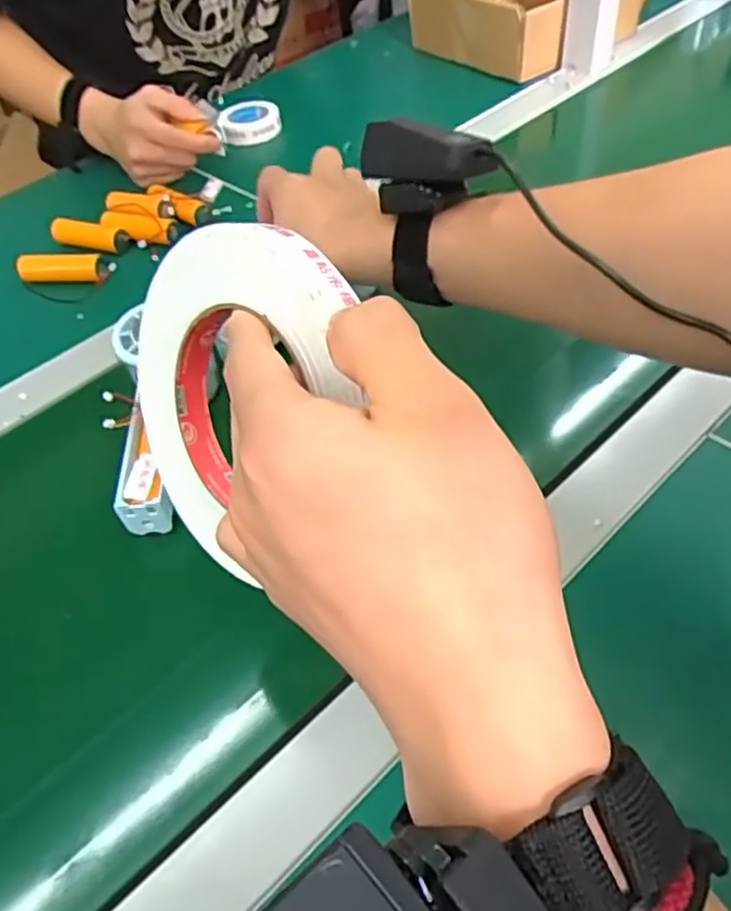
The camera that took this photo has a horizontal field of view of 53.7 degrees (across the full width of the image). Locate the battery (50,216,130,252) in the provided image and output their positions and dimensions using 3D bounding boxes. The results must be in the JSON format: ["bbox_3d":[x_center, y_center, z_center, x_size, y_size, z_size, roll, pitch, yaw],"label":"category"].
[{"bbox_3d":[-0.242,-0.195,0.633,0.074,0.019,0.019,19,54,20],"label":"battery"}]

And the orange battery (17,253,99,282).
[{"bbox_3d":[-0.256,-0.158,0.604,0.072,0.019,0.016,2,50,7],"label":"orange battery"}]

